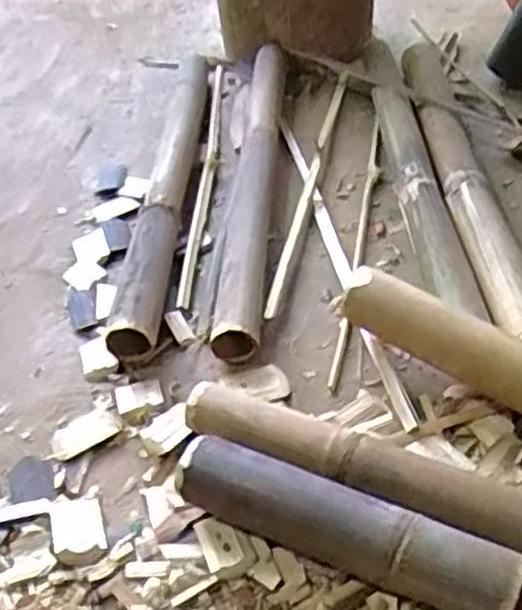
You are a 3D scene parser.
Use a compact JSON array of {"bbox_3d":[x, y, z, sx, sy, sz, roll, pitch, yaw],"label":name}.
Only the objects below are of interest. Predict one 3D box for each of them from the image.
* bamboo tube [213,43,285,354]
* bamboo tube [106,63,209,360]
[{"bbox_3d":[-0.008,-0.175,0.992,0.055,0.046,0.635,-2,43,6],"label":"bamboo tube"},{"bbox_3d":[-0.113,-0.175,1.000,0.050,0.053,0.631,-2,43,6],"label":"bamboo tube"}]

